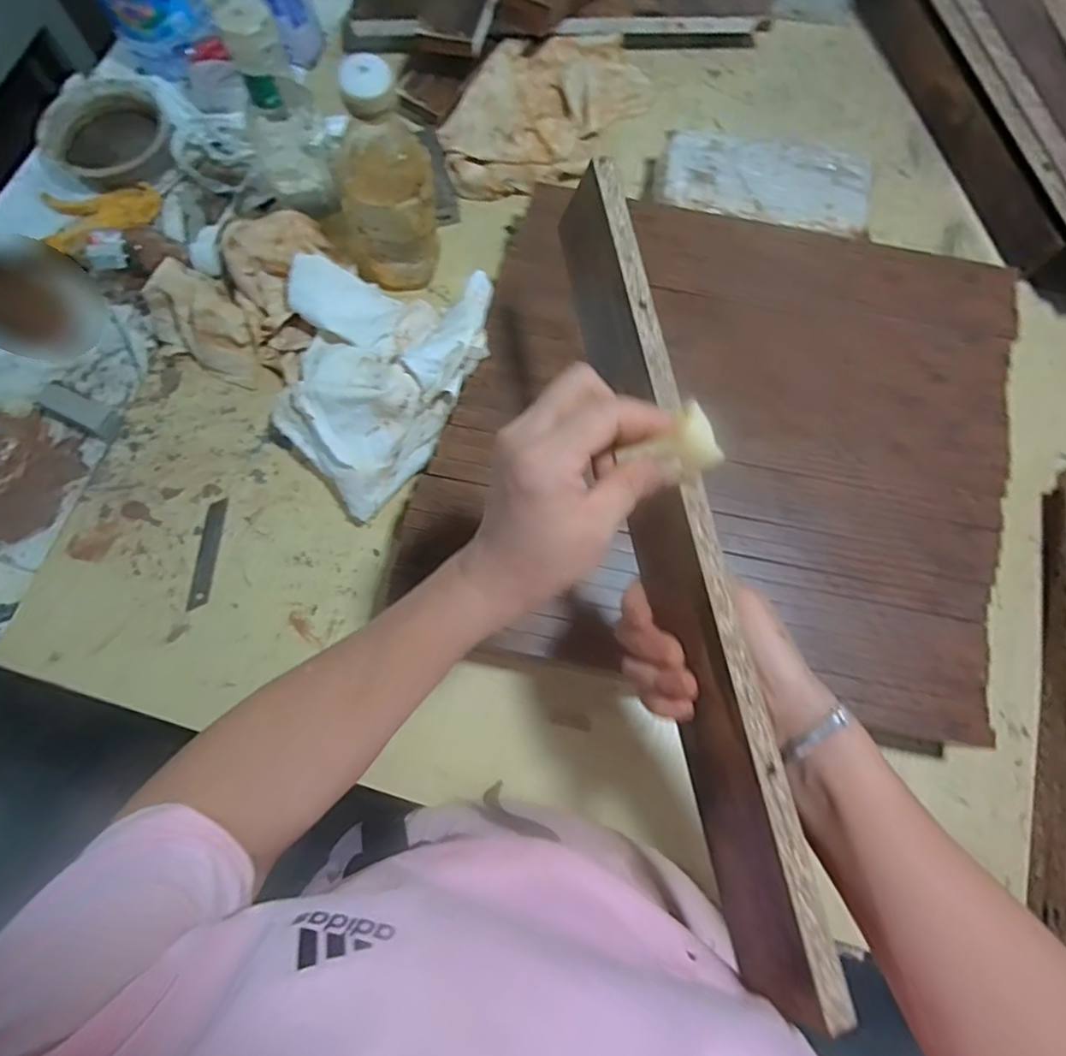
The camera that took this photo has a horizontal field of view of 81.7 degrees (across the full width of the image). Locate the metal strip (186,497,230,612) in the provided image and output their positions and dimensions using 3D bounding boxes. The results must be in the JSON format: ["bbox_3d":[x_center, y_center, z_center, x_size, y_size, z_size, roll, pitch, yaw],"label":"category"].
[{"bbox_3d":[-0.290,0.022,0.551,0.019,0.004,0.099,4,74,-1],"label":"metal strip"}]

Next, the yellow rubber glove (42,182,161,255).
[{"bbox_3d":[-0.460,-0.335,0.653,0.120,0.021,0.082,-14,75,-5],"label":"yellow rubber glove"}]

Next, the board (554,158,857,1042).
[{"bbox_3d":[0.073,0.001,0.342,0.018,0.065,0.456,0,70,-34],"label":"board"}]

